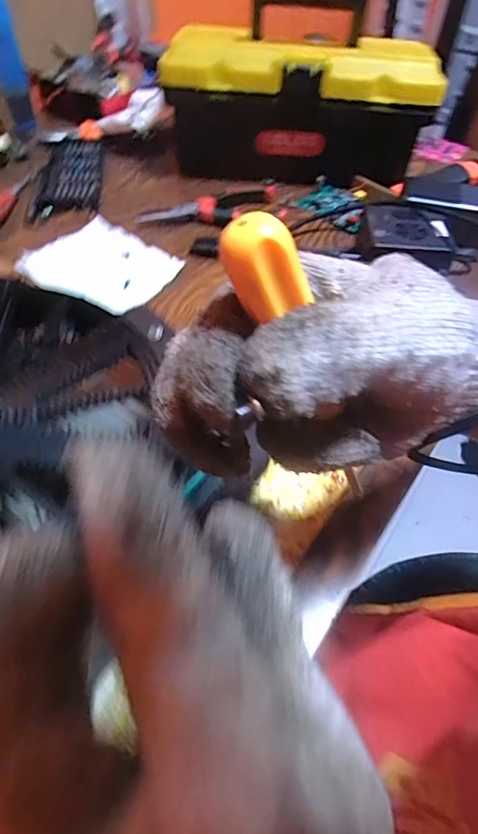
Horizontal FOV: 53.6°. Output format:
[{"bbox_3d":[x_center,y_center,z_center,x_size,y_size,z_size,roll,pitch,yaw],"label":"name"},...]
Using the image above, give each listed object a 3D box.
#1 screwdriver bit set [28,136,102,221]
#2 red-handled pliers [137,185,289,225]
[{"bbox_3d":[-0.195,-0.286,0.554,0.070,0.009,0.183,-3,51,-5],"label":"screwdriver bit set"},{"bbox_3d":[-0.026,-0.224,0.513,0.157,0.012,0.046,-17,53,-16],"label":"red-handled pliers"}]

